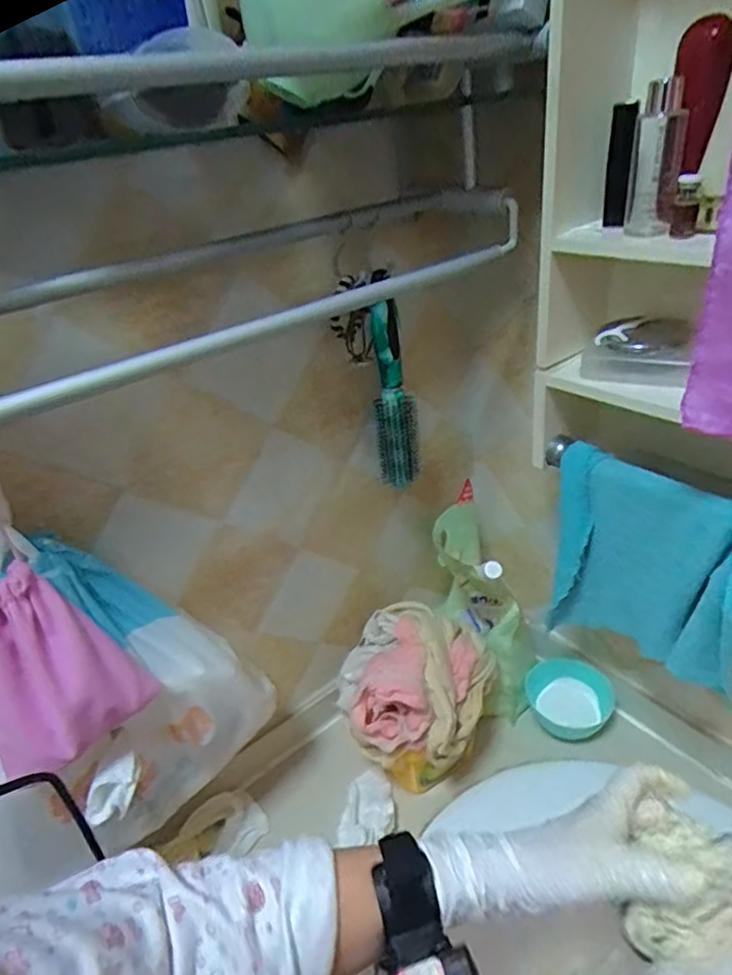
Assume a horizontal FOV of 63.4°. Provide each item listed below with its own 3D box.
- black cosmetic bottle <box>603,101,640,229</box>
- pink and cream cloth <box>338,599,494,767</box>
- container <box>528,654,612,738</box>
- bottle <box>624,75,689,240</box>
[{"bbox_3d":[0.187,-0.235,0.437,0.016,0.078,0.019,3,34,17],"label":"black cosmetic bottle"},{"bbox_3d":[0.051,0.207,0.634,0.149,0.089,0.153,6,35,20],"label":"pink and cream cloth"},{"bbox_3d":[0.257,0.261,0.742,0.085,0.053,0.085,-6,33,4],"label":"container"},{"bbox_3d":[0.203,-0.228,0.415,0.030,0.093,0.024,6,35,21],"label":"bottle"}]

